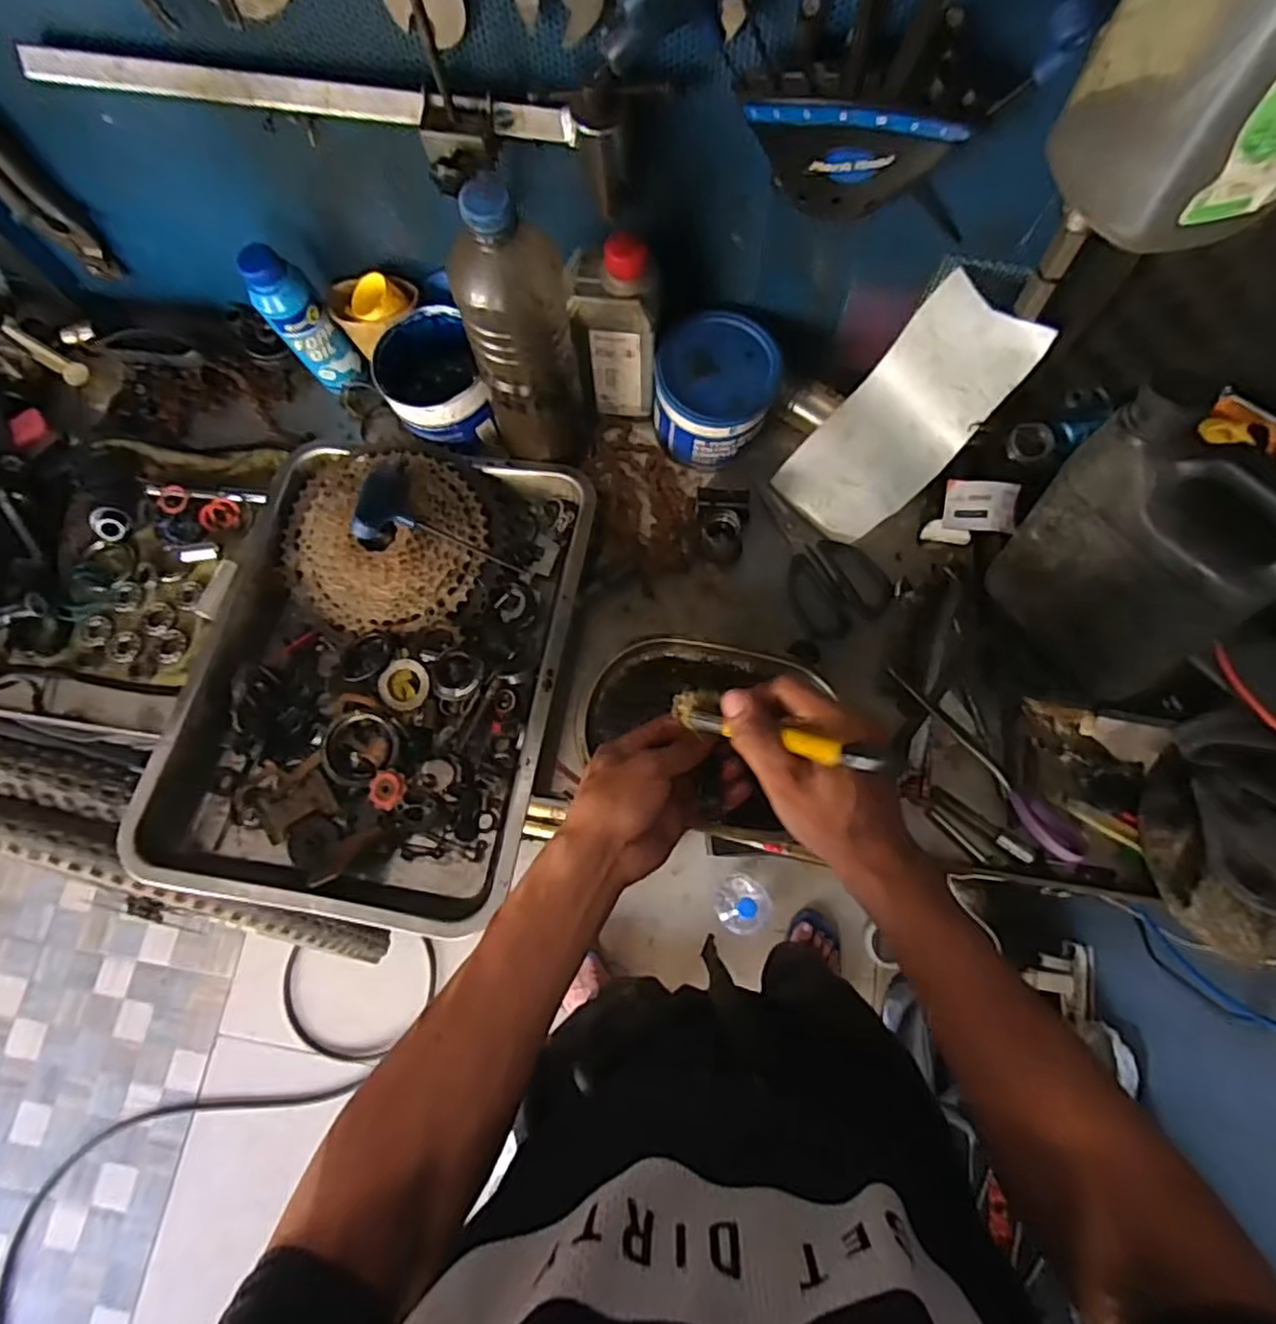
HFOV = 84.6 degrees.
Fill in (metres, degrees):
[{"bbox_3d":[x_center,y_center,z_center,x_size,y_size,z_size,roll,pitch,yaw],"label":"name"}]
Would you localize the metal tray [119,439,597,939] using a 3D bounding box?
[{"bbox_3d":[-0.210,0.001,0.578,0.298,0.062,0.393,8,74,5],"label":"metal tray"}]

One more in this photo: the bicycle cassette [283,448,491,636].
[{"bbox_3d":[-0.222,-0.106,0.611,0.177,0.048,0.157,18,75,7],"label":"bicycle cassette"}]

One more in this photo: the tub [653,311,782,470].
[{"bbox_3d":[0.067,-0.233,0.625,0.101,0.098,0.095,-1,74,2],"label":"tub"}]

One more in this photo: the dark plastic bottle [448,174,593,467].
[{"bbox_3d":[-0.084,-0.237,0.524,0.076,0.248,0.064,-10,74,-1],"label":"dark plastic bottle"}]

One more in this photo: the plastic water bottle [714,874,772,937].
[{"bbox_3d":[0.181,0.418,1.213,0.083,0.324,0.086,-1,74,2],"label":"plastic water bottle"}]

